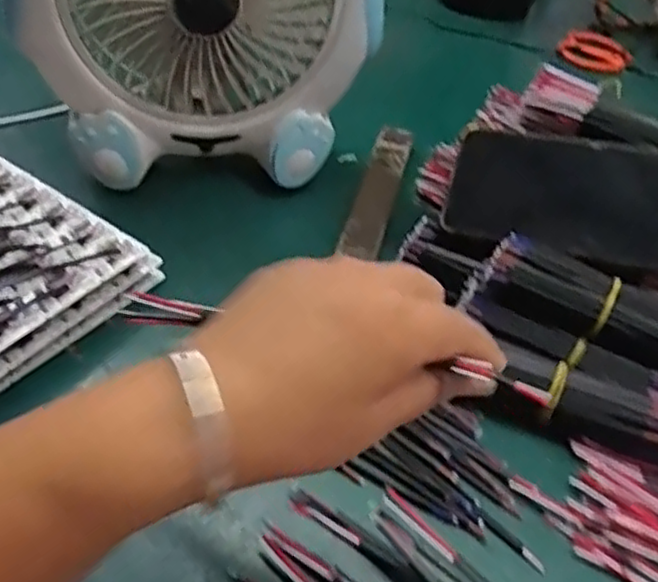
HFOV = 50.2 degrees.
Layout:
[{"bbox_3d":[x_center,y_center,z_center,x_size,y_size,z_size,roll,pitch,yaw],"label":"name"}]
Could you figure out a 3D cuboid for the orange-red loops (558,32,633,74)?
[{"bbox_3d":[0.291,-0.260,0.767,0.070,0.011,0.079,29,48,20],"label":"orange-red loops"}]

